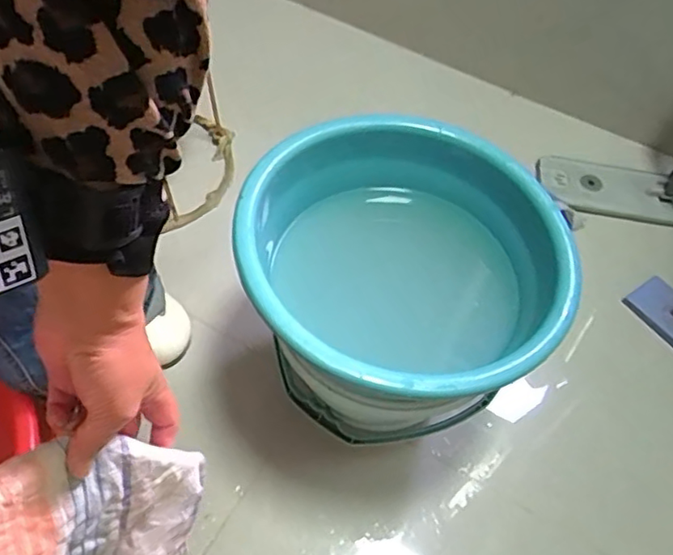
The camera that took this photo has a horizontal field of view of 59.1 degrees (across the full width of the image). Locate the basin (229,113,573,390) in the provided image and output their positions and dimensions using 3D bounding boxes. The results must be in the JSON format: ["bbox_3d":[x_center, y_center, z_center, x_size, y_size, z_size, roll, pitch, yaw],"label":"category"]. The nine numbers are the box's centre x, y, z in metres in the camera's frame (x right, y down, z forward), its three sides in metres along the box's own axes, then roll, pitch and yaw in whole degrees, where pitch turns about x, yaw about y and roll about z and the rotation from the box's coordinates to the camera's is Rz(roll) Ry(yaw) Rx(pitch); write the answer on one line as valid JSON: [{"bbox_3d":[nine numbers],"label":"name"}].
[{"bbox_3d":[0.060,-0.003,0.643,0.321,0.166,0.322,1,56,-2],"label":"basin"}]

